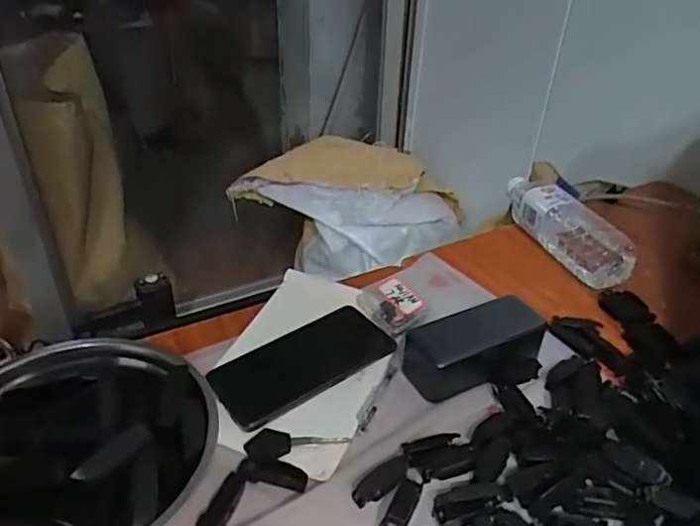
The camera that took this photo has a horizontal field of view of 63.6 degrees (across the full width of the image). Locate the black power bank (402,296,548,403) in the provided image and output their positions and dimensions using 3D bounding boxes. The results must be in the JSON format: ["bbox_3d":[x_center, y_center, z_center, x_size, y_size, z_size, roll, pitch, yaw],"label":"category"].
[{"bbox_3d":[0.118,0.077,0.524,0.132,0.044,0.063,-11,36,-18],"label":"black power bank"}]

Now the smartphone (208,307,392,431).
[{"bbox_3d":[-0.042,0.094,0.531,0.165,0.015,0.078,-22,41,-30],"label":"smartphone"}]

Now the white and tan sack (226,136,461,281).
[{"bbox_3d":[-0.004,-0.105,1.279,0.495,0.279,0.135,5,34,5],"label":"white and tan sack"}]

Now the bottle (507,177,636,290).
[{"bbox_3d":[0.264,-0.047,0.711,0.061,0.071,0.205,-11,36,-18],"label":"bottle"}]

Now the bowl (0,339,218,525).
[{"bbox_3d":[-0.194,0.137,0.414,0.194,0.080,0.182,1,34,-1],"label":"bowl"}]

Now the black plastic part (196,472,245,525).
[{"bbox_3d":[-0.094,0.177,0.410,0.017,0.007,0.055,13,36,18],"label":"black plastic part"}]

